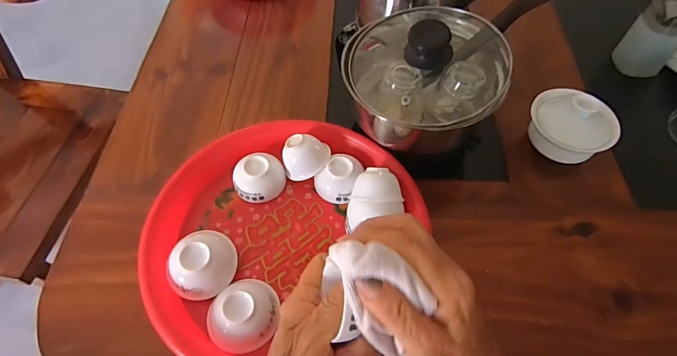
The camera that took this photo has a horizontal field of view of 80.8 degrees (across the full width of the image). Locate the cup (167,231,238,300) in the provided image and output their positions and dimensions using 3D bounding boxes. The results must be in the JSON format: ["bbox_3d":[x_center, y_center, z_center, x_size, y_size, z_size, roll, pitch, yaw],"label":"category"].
[{"bbox_3d":[-0.122,0.073,0.349,0.056,0.028,0.058,0,58,0],"label":"cup"}]

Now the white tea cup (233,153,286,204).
[{"bbox_3d":[-0.081,0.000,0.407,0.051,0.025,0.044,-18,59,-11],"label":"white tea cup"}]

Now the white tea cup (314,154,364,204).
[{"bbox_3d":[-0.001,-0.001,0.405,0.042,0.025,0.044,0,58,0],"label":"white tea cup"}]

